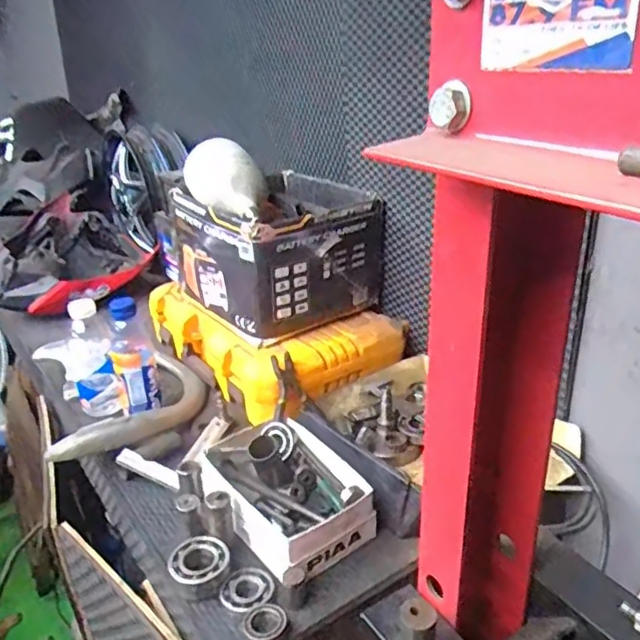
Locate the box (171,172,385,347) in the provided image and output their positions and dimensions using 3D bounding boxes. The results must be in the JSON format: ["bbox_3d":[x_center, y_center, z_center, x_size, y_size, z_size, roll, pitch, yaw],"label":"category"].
[{"bbox_3d":[-0.072,-0.119,1.080,0.275,0.192,0.258,-21,30,-33],"label":"box"}]

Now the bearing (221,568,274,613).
[{"bbox_3d":[-0.081,0.310,0.699,0.055,0.017,0.055,-3,25,1],"label":"bearing"}]

